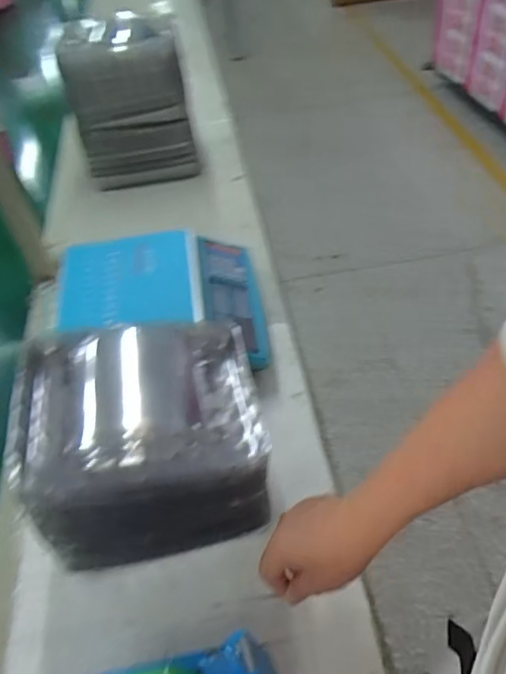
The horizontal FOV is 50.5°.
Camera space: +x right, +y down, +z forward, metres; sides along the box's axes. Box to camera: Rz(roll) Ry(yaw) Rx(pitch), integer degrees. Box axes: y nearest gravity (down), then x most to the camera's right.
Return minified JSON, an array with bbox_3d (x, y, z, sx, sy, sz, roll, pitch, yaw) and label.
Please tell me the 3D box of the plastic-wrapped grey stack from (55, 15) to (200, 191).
[{"bbox_3d":[-0.275,-0.543,1.206,0.240,0.273,0.289,-12,48,-5],"label":"plastic-wrapped grey stack"}]

